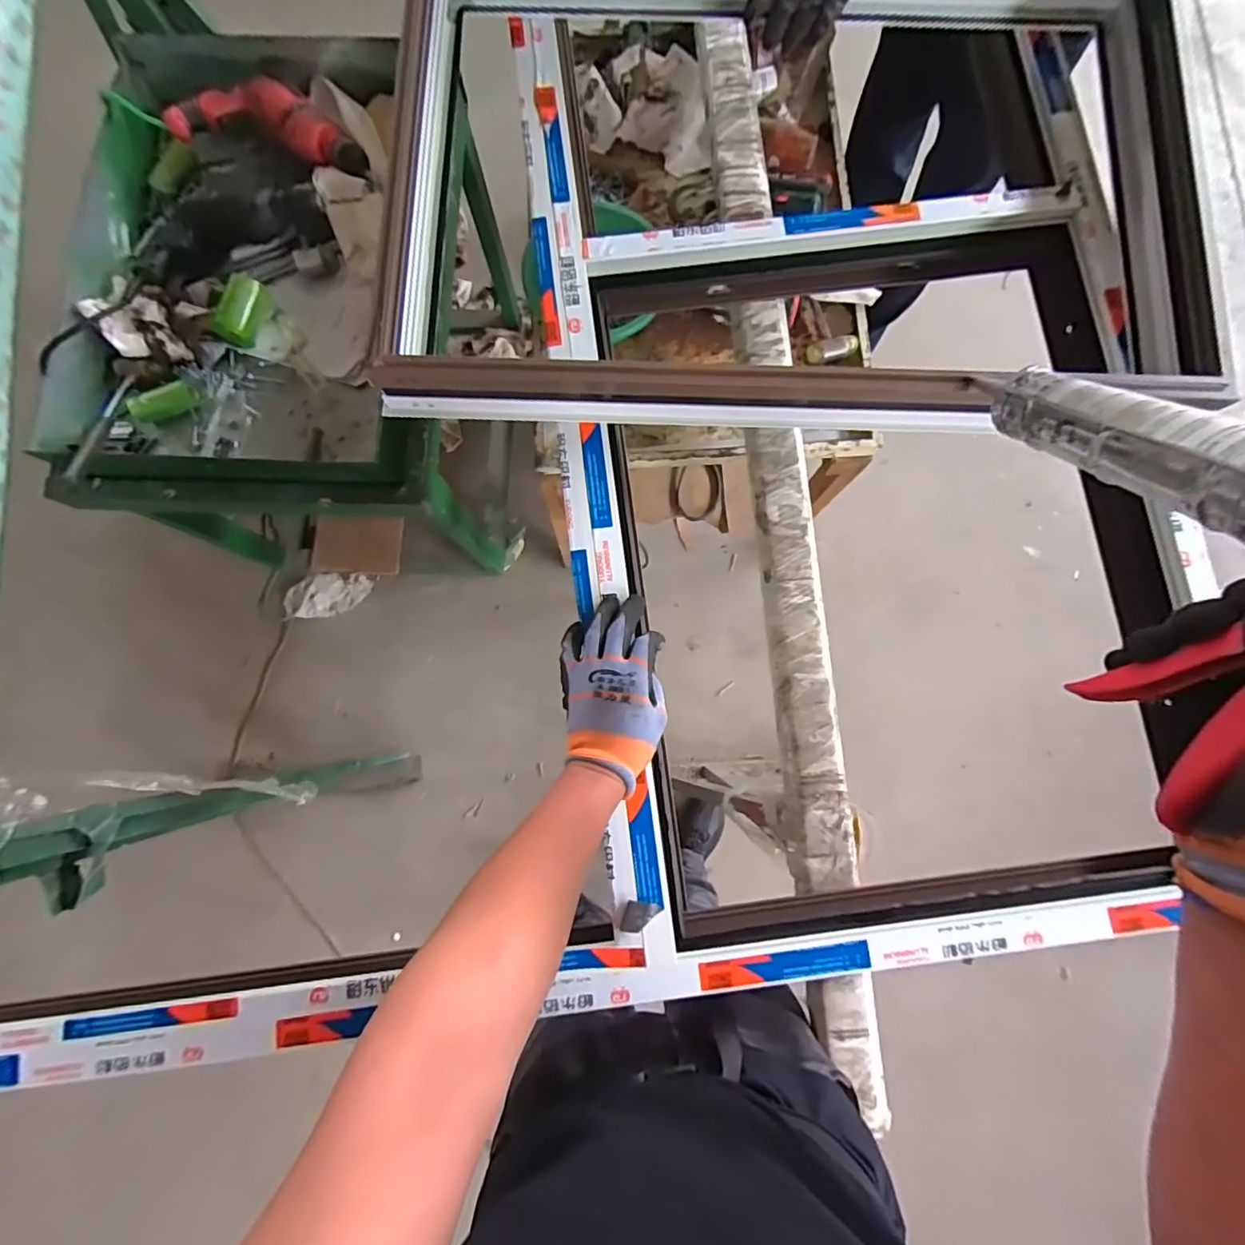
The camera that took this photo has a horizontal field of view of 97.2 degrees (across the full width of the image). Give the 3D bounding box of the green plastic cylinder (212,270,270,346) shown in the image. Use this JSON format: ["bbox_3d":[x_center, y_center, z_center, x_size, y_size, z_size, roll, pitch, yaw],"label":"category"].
[{"bbox_3d":[-0.564,-0.466,0.806,0.055,0.051,0.103,21,79,3],"label":"green plastic cylinder"}]

